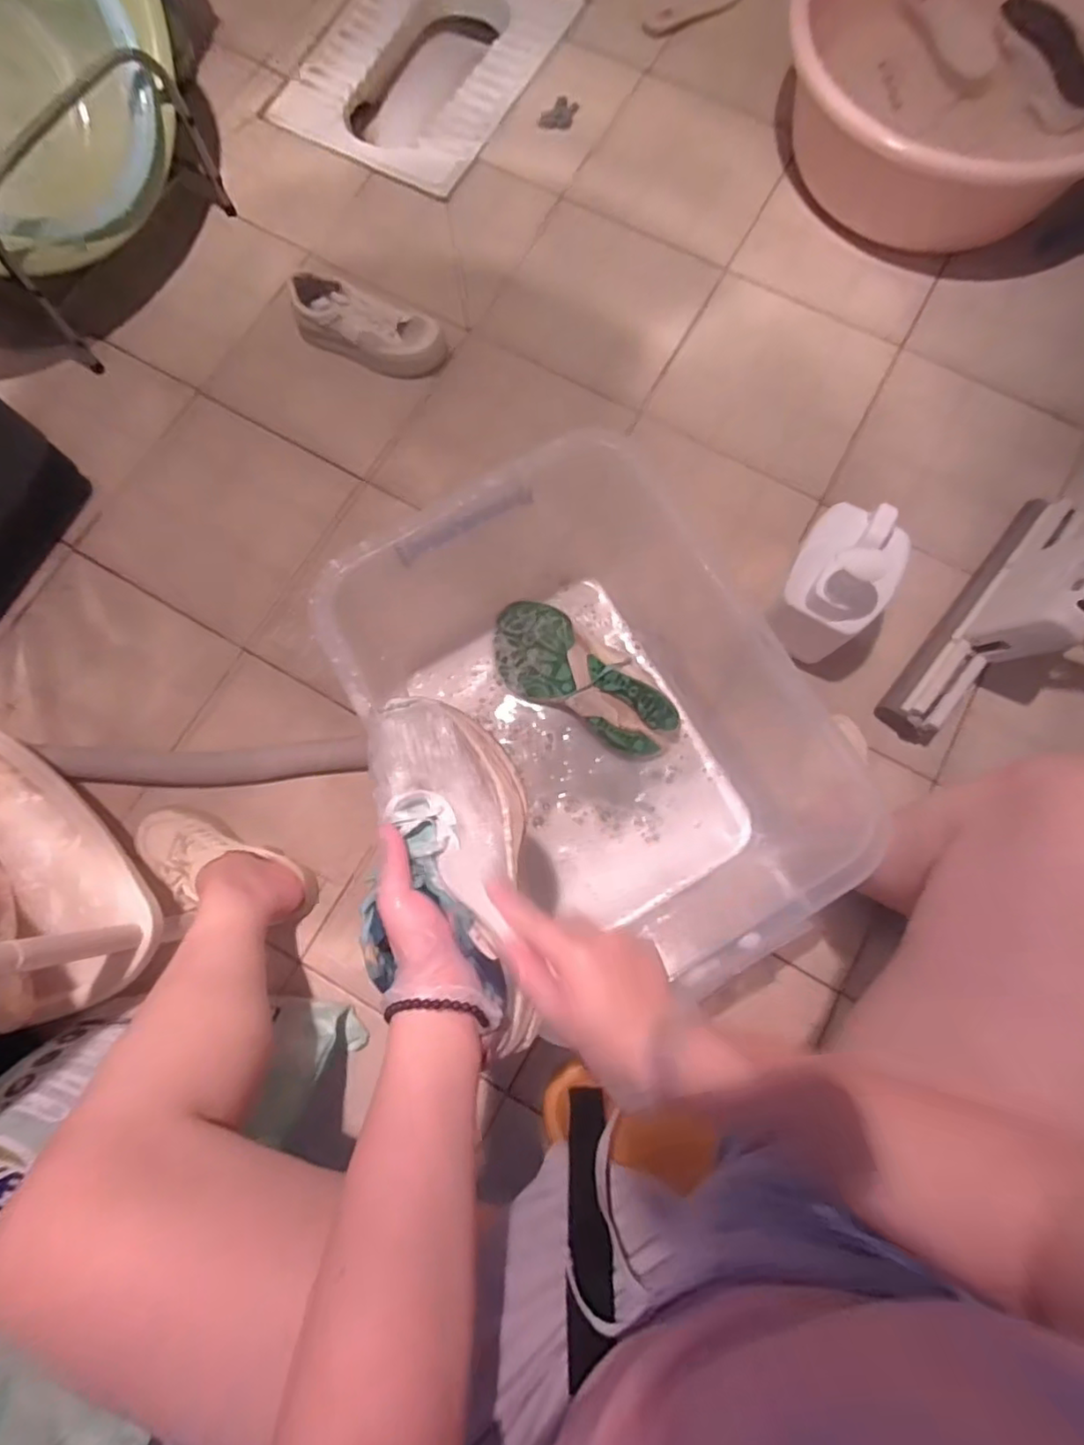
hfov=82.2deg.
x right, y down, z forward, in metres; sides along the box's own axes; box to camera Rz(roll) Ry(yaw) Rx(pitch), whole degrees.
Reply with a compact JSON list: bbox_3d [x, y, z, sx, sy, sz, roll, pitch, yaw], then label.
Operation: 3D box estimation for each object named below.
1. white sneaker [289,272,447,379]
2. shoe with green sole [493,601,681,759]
[{"bbox_3d":[-0.262,-0.594,0.937,0.226,0.083,0.084,19,80,5],"label":"white sneaker"},{"bbox_3d":[0.050,-0.057,0.750,0.260,0.062,0.109,31,81,7],"label":"shoe with green sole"}]

